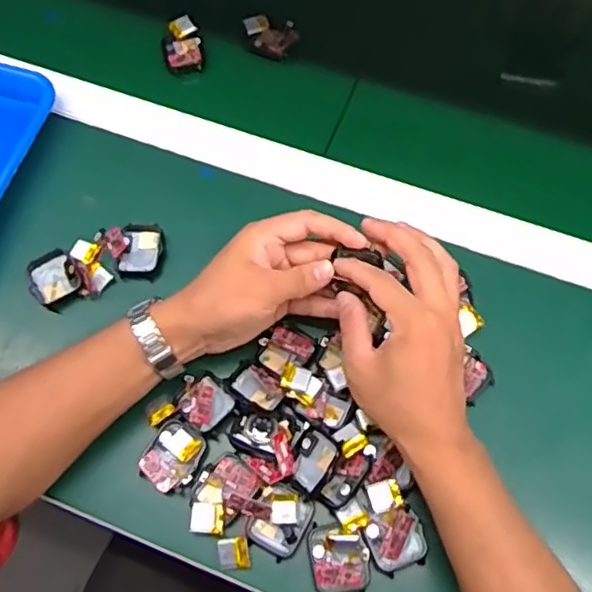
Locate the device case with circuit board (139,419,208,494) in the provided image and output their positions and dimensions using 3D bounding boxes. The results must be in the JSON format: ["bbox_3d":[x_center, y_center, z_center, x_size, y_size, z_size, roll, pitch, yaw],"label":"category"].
[{"bbox_3d":[-0.088,0.115,0.451,0.039,0.008,0.047,28,70,12],"label":"device case with circuit board"}]

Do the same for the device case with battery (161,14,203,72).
[{"bbox_3d":[-0.109,-0.240,0.598,0.037,0.016,0.053,-12,67,-4],"label":"device case with battery"}]

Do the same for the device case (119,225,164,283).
[{"bbox_3d":[-0.126,-0.037,0.515,0.034,0.013,0.045,2,67,2],"label":"device case"}]

